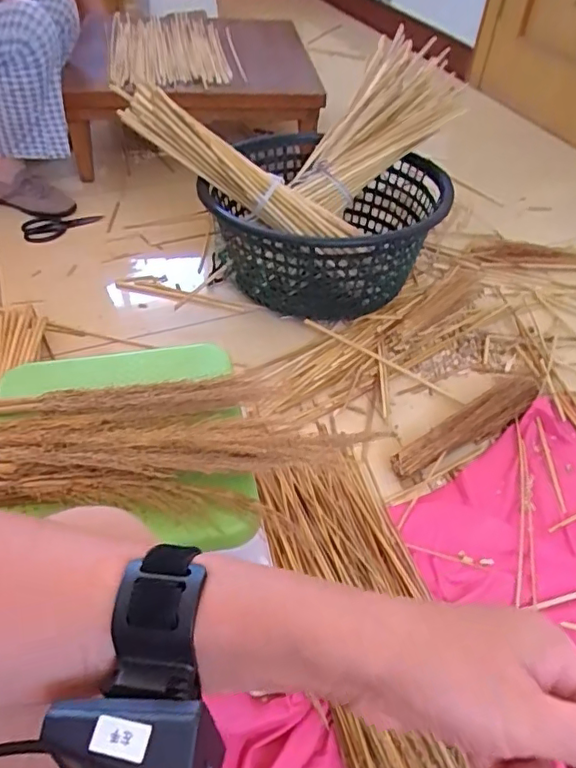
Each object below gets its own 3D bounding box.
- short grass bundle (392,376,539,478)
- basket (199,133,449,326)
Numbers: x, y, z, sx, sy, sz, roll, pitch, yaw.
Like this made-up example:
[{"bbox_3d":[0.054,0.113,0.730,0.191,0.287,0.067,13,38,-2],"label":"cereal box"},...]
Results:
[{"bbox_3d":[0.310,0.069,0.937,0.321,0.054,0.058,-25,51,-26],"label":"short grass bundle"},{"bbox_3d":[0.070,-0.332,1.193,0.482,0.232,0.497,13,45,10],"label":"basket"}]

